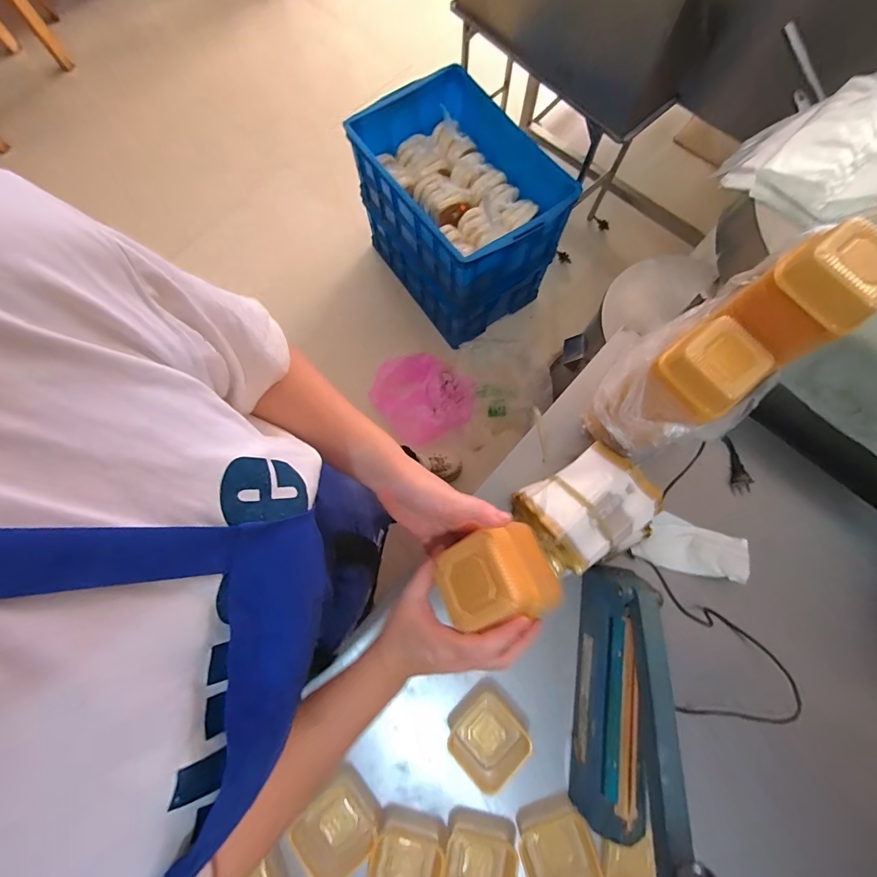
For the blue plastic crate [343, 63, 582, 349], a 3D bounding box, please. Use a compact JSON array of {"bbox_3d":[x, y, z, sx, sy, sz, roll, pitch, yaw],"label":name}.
[{"bbox_3d":[0.070,-0.768,1.384,0.458,0.470,0.638,-35,79,-8],"label":"blue plastic crate"}]

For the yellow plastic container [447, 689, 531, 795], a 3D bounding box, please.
[{"bbox_3d":[0.067,0.400,0.527,0.088,0.031,0.086,-43,80,-9],"label":"yellow plastic container"}]

